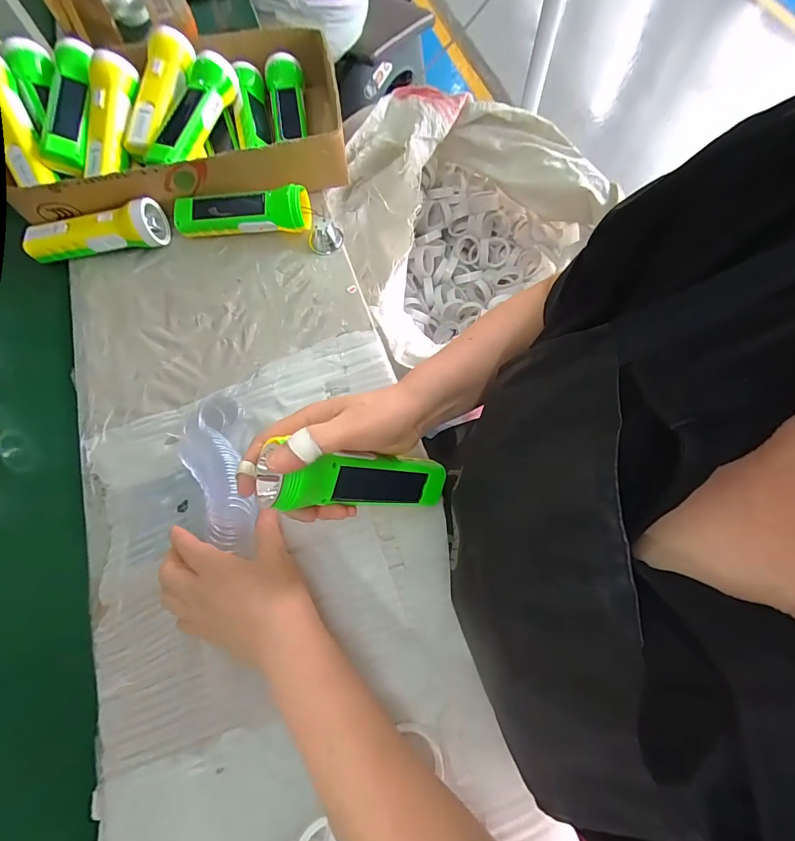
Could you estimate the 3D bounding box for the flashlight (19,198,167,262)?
[{"bbox_3d":[-0.345,-0.211,0.468,0.156,0.056,0.046,-14,69,-3],"label":"flashlight"}]

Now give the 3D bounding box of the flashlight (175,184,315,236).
[{"bbox_3d":[-0.184,-0.248,0.492,0.157,0.052,0.046,-3,70,-2],"label":"flashlight"}]

